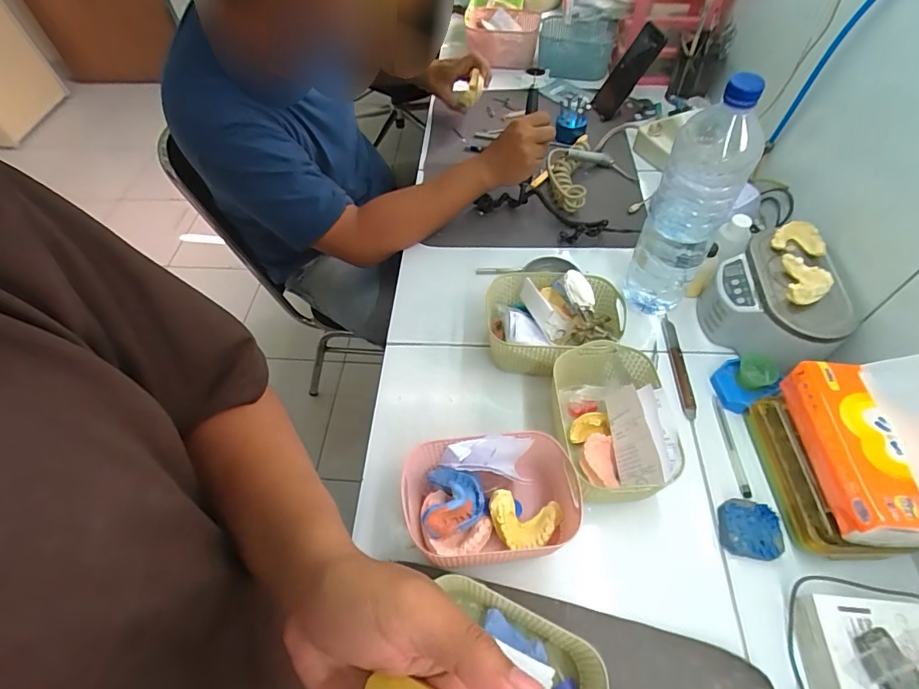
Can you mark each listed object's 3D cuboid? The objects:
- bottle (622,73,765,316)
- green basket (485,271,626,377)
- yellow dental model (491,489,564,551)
[{"bbox_3d":[0.272,-0.156,0.569,0.086,0.313,0.074,22,59,17],"label":"bottle"},{"bbox_3d":[0.122,-0.021,0.627,0.174,0.094,0.124,5,56,6],"label":"green basket"},{"bbox_3d":[0.068,0.185,0.496,0.076,0.023,0.047,18,79,-13],"label":"yellow dental model"}]

